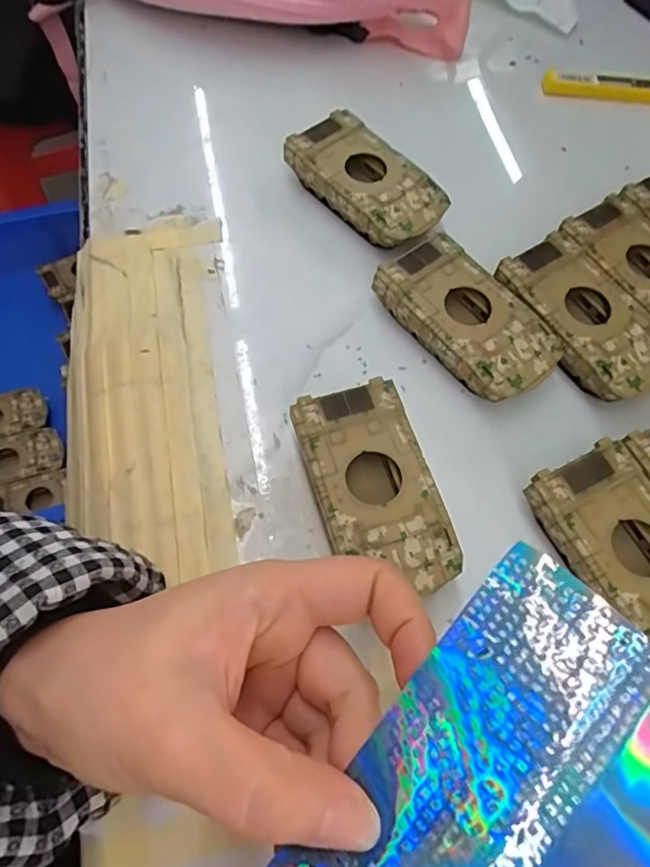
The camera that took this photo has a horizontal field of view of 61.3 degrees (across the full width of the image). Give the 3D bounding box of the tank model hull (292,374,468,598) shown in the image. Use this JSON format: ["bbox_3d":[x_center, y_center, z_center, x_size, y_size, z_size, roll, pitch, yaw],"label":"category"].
[{"bbox_3d":[0.021,0.027,0.248,0.051,0.026,0.094,-15,67,-11],"label":"tank model hull"}]

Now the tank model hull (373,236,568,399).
[{"bbox_3d":[0.074,-0.057,0.289,0.051,0.025,0.094,-36,72,-18],"label":"tank model hull"}]

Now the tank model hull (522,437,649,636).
[{"bbox_3d":[0.132,0.056,0.241,0.055,0.027,0.095,-24,69,-15],"label":"tank model hull"}]

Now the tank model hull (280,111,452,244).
[{"bbox_3d":[0.025,-0.145,0.325,0.050,0.025,0.095,-38,73,-19],"label":"tank model hull"}]

